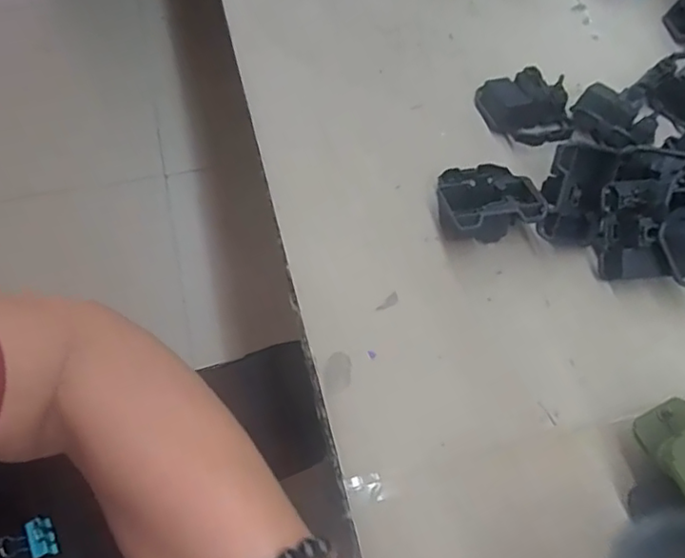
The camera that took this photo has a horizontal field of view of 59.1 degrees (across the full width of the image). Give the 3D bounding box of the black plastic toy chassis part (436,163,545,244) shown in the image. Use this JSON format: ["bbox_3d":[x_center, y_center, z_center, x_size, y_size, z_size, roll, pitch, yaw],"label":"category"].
[{"bbox_3d":[0.103,-0.060,0.441,0.071,0.037,0.066,-9,63,-8],"label":"black plastic toy chassis part"}]

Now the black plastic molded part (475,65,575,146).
[{"bbox_3d":[0.151,-0.136,0.493,0.071,0.034,0.060,-3,62,-5],"label":"black plastic molded part"}]

